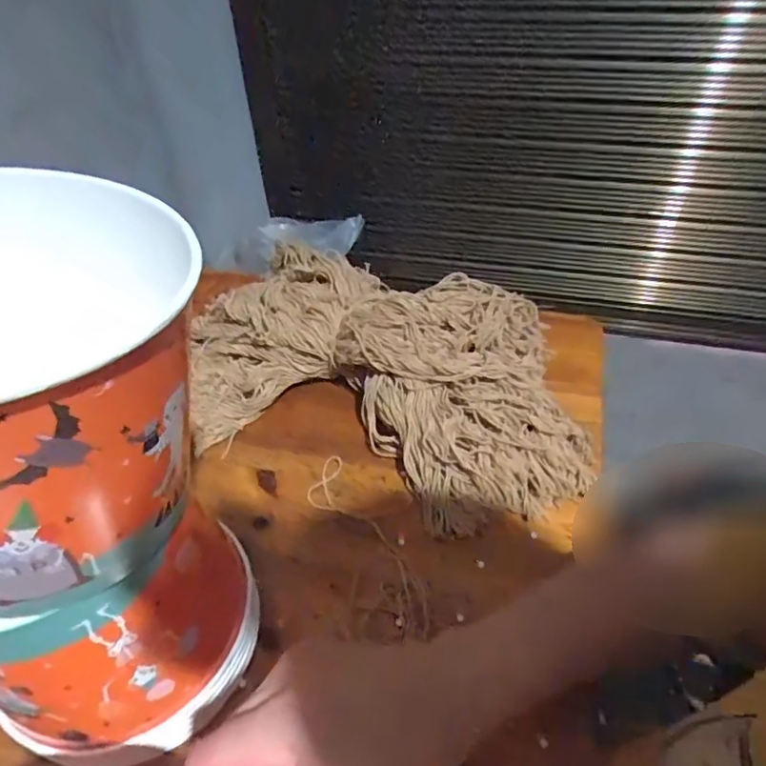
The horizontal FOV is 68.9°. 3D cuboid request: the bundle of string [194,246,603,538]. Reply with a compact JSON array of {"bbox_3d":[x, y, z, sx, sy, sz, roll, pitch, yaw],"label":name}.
[{"bbox_3d":[-0.007,-0.023,0.527,0.392,0.102,0.240,13,46,16],"label":"bundle of string"}]

